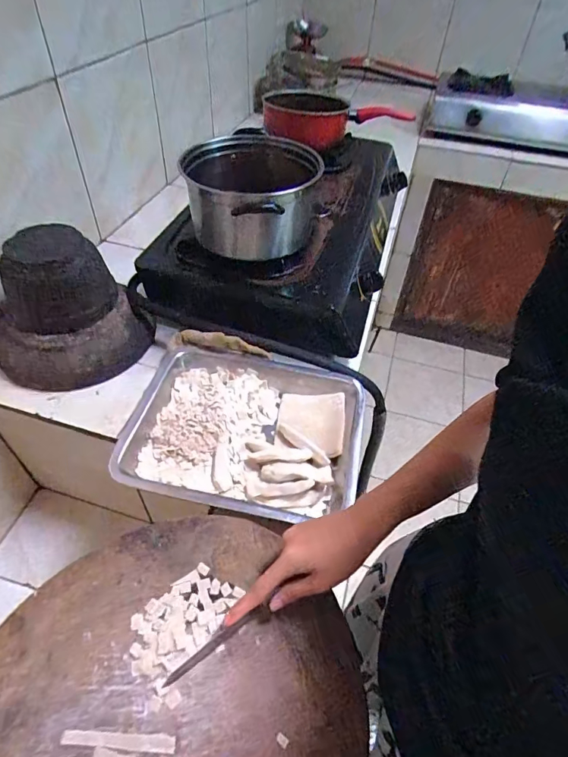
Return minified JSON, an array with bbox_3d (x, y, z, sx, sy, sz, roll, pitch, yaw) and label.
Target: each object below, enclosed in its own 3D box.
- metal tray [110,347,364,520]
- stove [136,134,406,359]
[{"bbox_3d":[-0.051,0.071,0.605,0.310,0.040,0.247,9,48,5],"label":"metal tray"},{"bbox_3d":[0.022,-0.347,0.898,0.395,0.099,0.699,13,48,8],"label":"stove"}]

